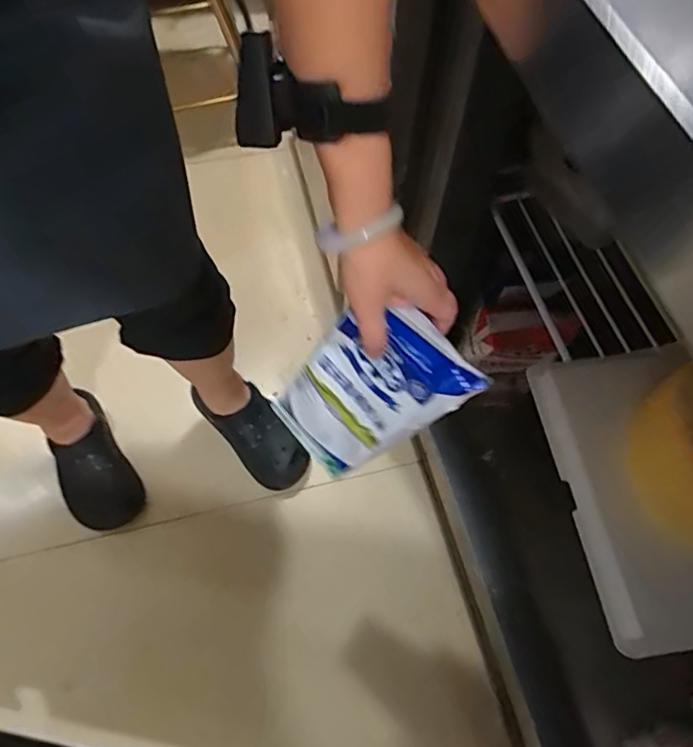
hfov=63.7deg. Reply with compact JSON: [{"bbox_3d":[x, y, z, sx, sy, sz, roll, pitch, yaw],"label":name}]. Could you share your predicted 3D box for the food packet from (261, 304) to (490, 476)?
[{"bbox_3d":[0.012,0.020,0.478,0.107,0.194,0.016,49,42,4],"label":"food packet"}]

